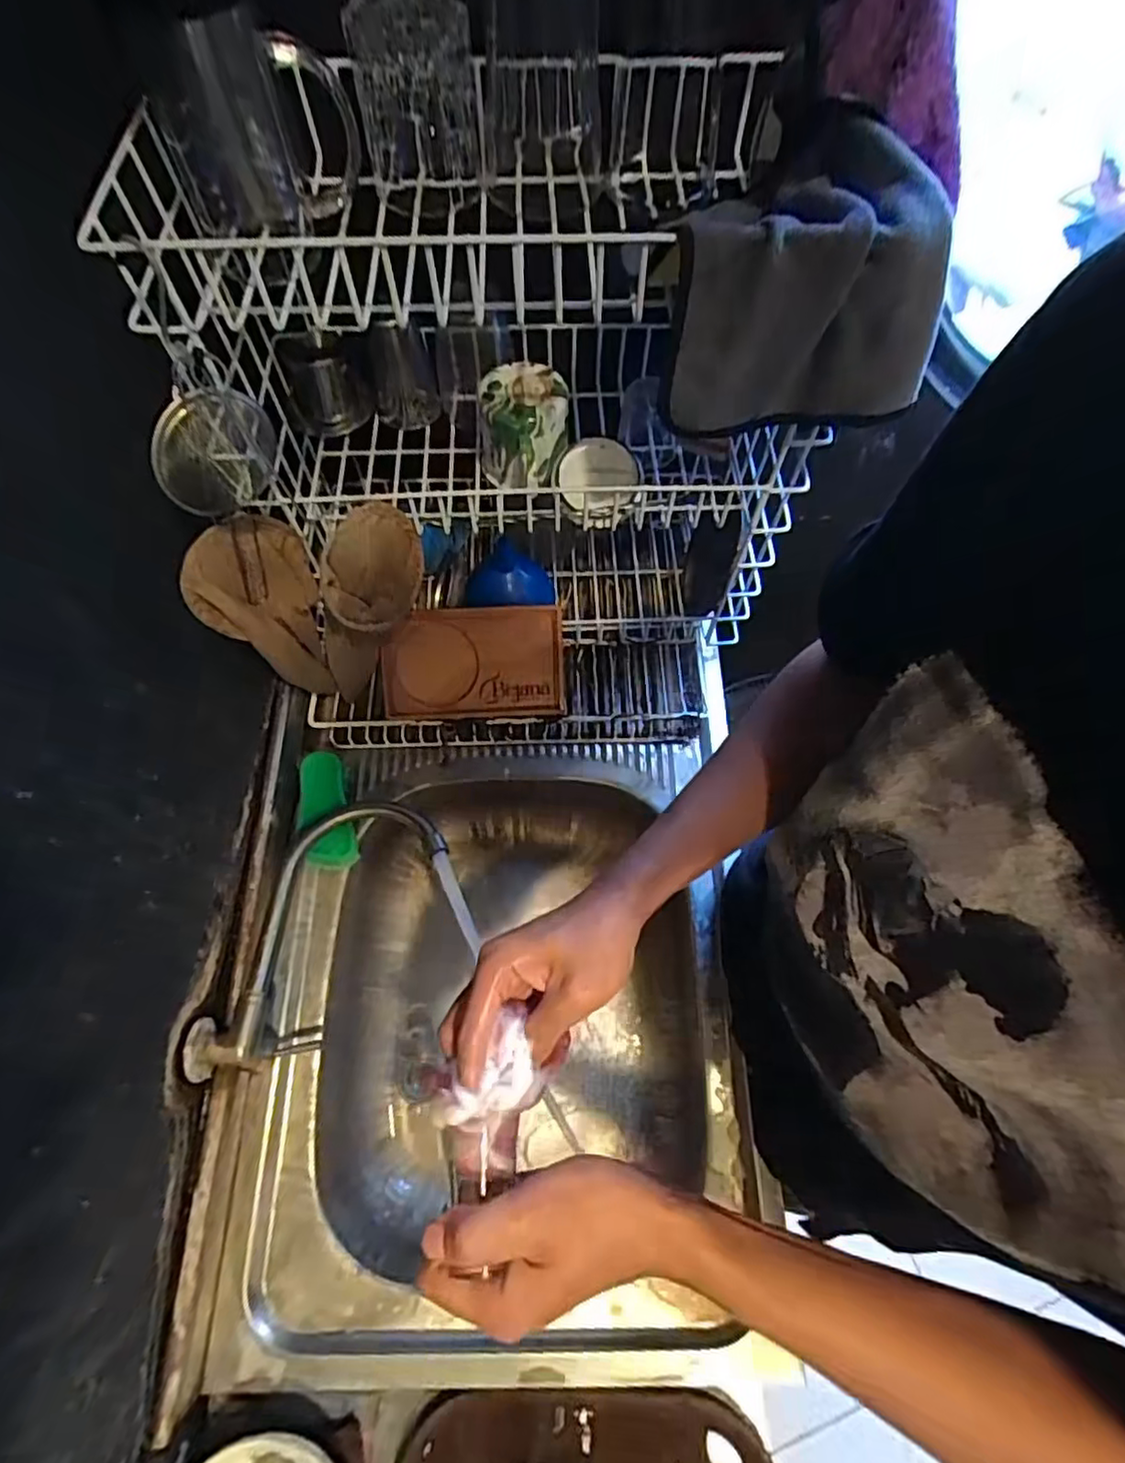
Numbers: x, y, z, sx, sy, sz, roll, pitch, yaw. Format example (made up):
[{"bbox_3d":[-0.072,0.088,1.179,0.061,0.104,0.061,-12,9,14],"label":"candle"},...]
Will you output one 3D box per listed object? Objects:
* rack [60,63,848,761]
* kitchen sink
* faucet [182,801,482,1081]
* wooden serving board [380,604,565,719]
[{"bbox_3d":[-0.036,-0.237,0.603,0.472,0.469,0.356,-8,68,-4],"label":"rack"},{"bbox_3d":[-0.057,0.291,0.681,0.448,0.198,0.565,2,68,0],"label":"kitchen sink"},{"bbox_3d":[-0.223,0.177,0.609,0.253,0.115,0.186,-29,71,-11],"label":"faucet"},{"bbox_3d":[-0.098,-0.075,0.709,0.195,0.014,0.120,-2,105,-1],"label":"wooden serving board"}]

